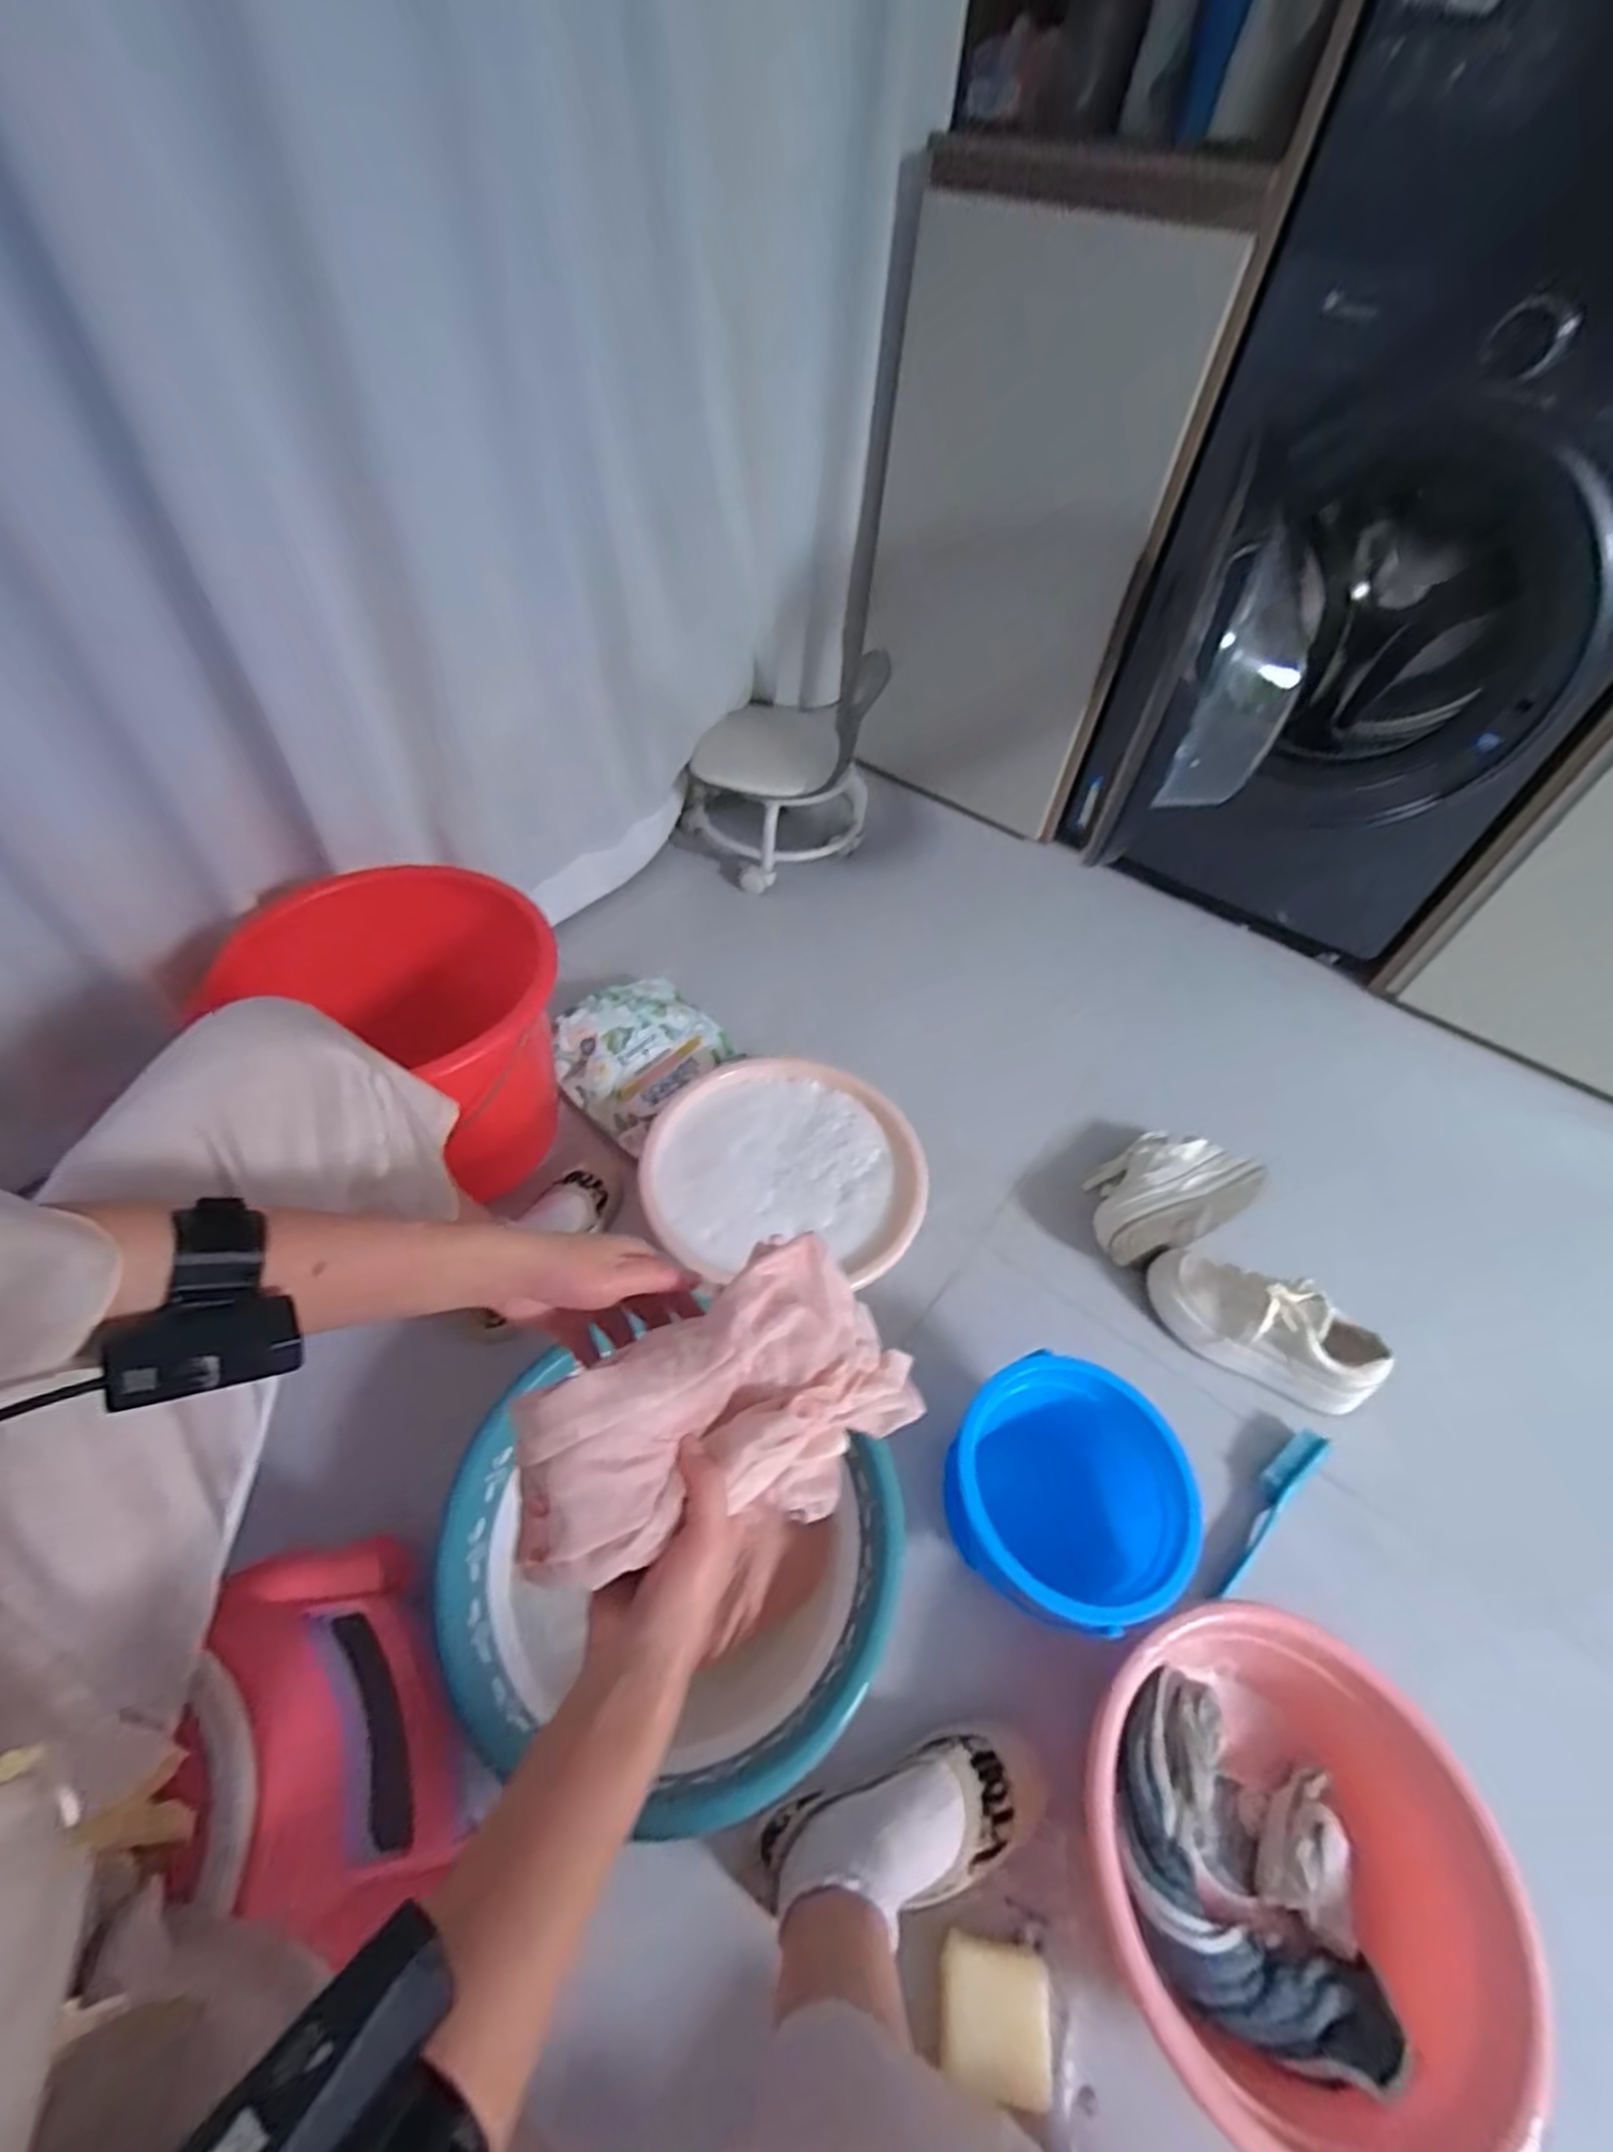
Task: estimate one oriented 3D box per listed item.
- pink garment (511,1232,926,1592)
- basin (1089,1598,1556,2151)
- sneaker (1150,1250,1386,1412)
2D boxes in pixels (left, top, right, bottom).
[{"bbox_3d":[-0.044,0.200,0.449,0.234,0.115,0.119,-29,59,-26],"label":"pink garment"},{"bbox_3d":[0.366,0.609,0.601,0.281,0.108,0.302,3,50,-3],"label":"basin"},{"bbox_3d":[0.512,0.286,0.876,0.236,0.120,0.088,30,54,18],"label":"sneaker"}]

